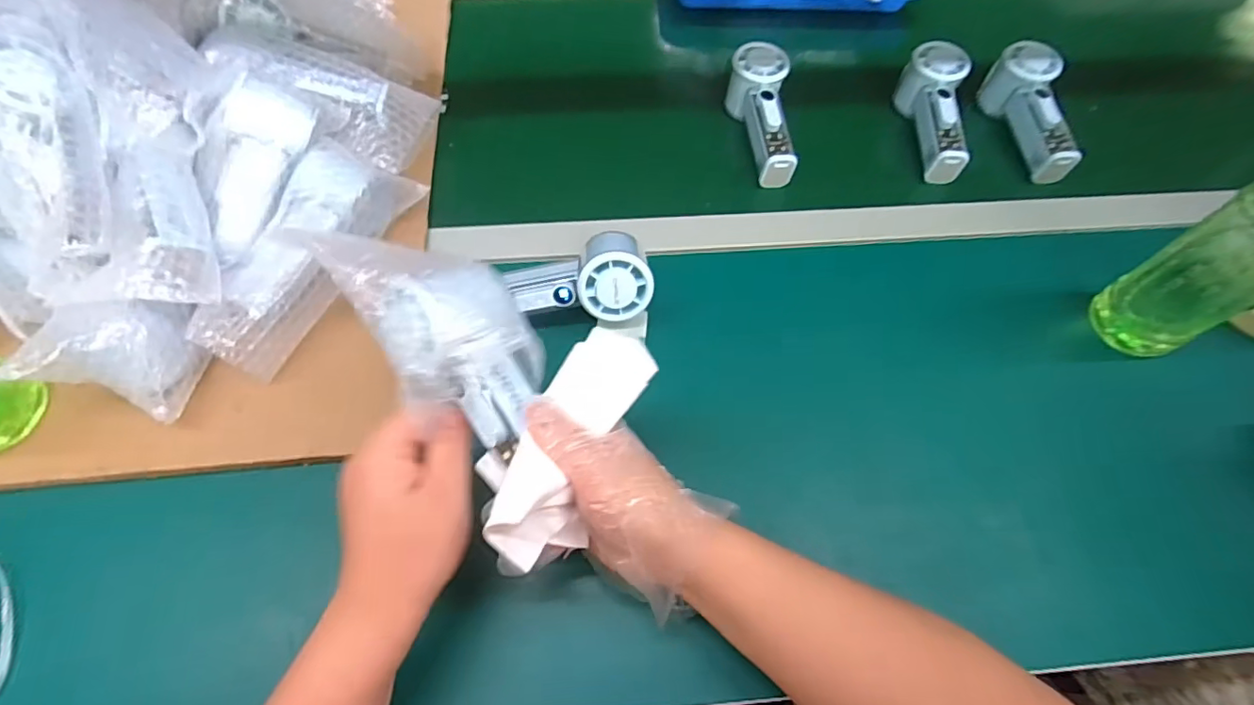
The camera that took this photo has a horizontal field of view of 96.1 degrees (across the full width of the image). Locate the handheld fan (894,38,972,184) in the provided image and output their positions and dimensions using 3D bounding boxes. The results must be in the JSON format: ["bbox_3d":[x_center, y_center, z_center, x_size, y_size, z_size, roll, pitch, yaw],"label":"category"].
[{"bbox_3d":[0.324,-0.254,0.586,0.056,0.047,0.163,2,74,0],"label":"handheld fan"}]

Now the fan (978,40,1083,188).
[{"bbox_3d":[0.425,-0.255,0.594,0.045,0.064,0.157,4,60,1],"label":"fan"}]

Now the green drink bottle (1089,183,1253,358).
[{"bbox_3d":[0.430,-0.066,0.403,0.059,0.217,0.069,-24,63,-14],"label":"green drink bottle"}]

